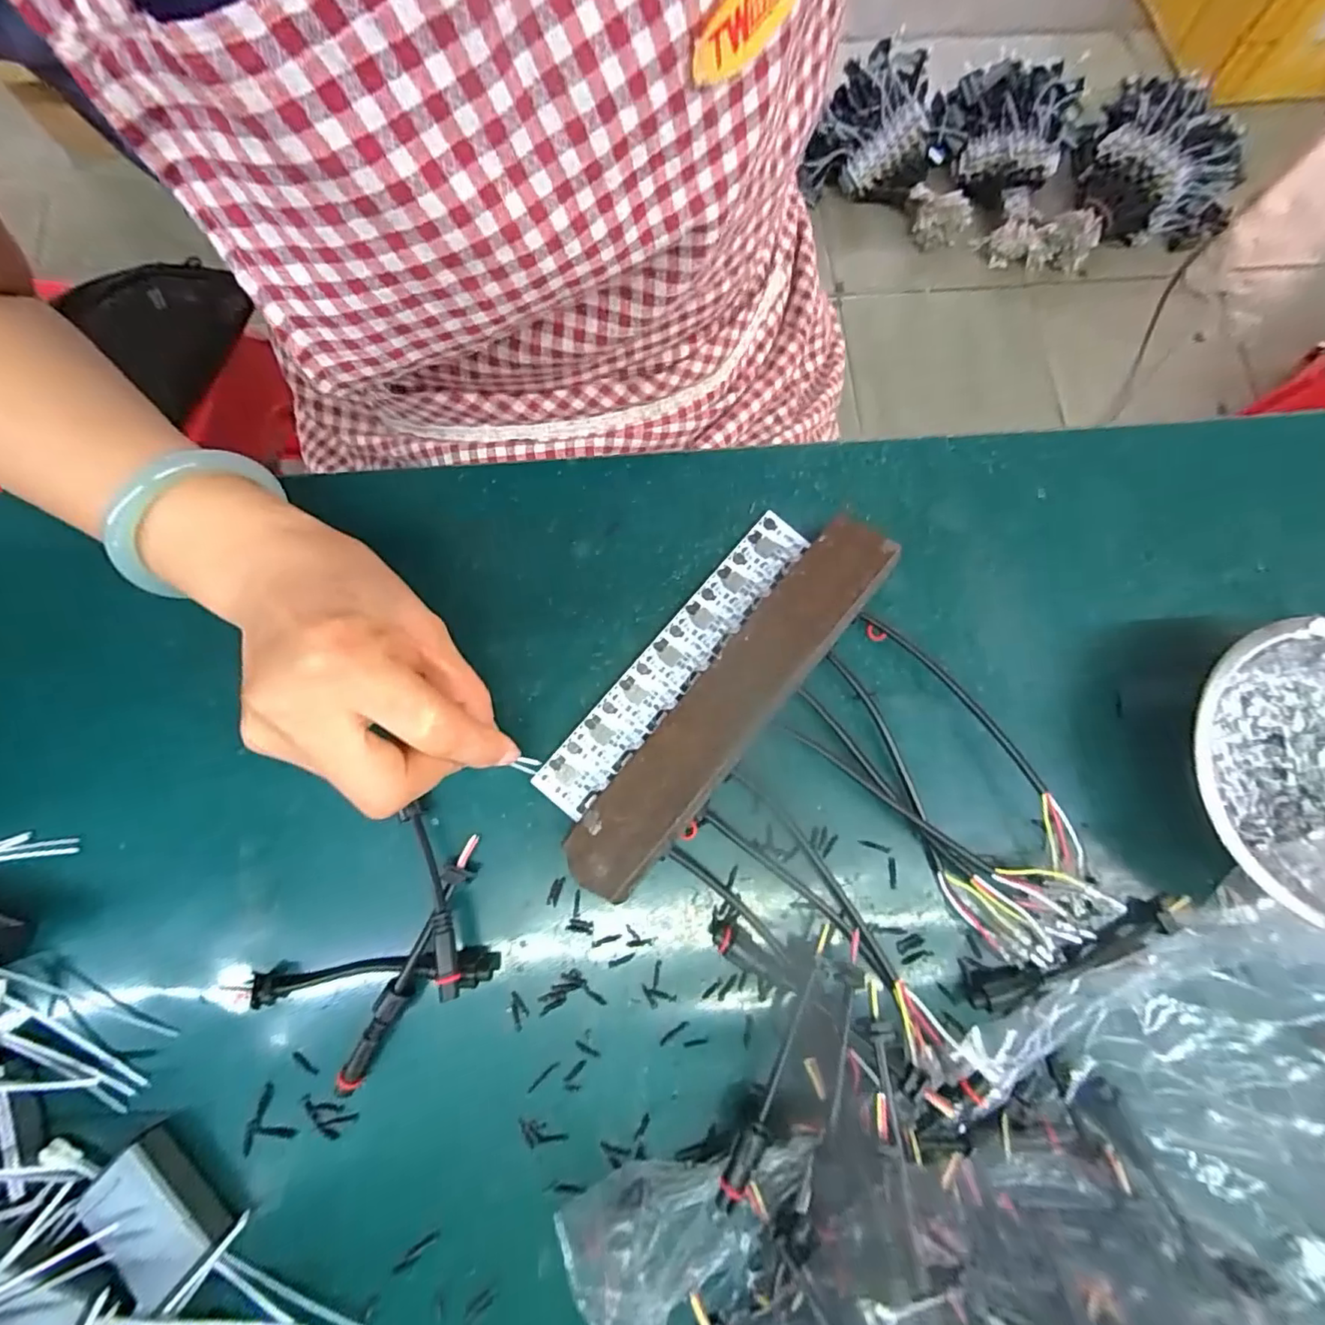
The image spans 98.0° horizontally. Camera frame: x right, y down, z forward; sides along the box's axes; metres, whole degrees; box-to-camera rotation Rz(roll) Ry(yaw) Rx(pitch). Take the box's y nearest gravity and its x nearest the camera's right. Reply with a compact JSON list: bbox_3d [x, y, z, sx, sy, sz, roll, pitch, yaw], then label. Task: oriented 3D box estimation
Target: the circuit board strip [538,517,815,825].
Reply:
[{"bbox_3d":[0.006,-0.003,0.277,0.026,0.005,0.173,39,80,8],"label":"circuit board strip"}]

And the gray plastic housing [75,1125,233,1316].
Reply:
[{"bbox_3d":[-0.191,0.208,0.219,0.048,0.016,0.032,43,81,9],"label":"gray plastic housing"}]

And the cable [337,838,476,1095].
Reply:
[{"bbox_3d":[-0.106,0.126,0.243,0.012,0.014,0.107,24,78,5],"label":"cable"}]

